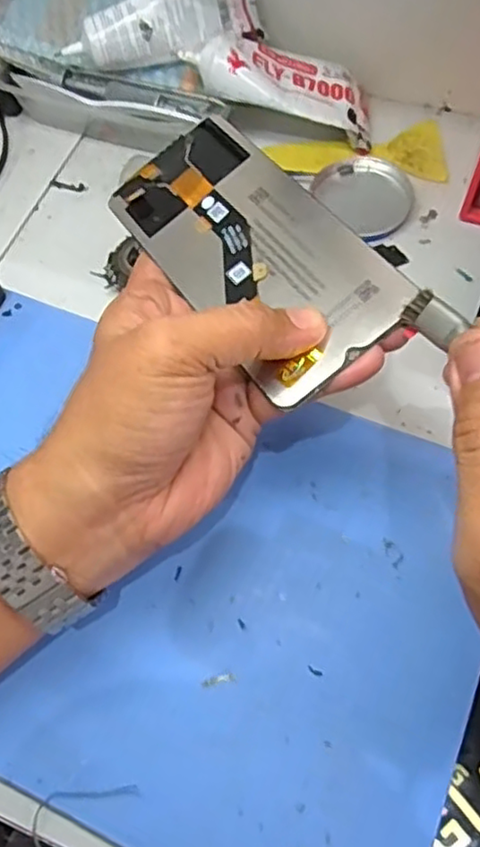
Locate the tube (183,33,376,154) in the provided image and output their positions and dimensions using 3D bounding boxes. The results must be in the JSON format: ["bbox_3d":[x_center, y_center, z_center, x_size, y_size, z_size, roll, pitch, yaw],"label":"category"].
[{"bbox_3d":[0.029,-0.219,0.424,0.122,0.023,0.056,8,62,-17],"label":"tube"}]

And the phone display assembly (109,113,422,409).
[{"bbox_3d":[0.002,-0.079,0.291,0.068,0.004,0.154,-39,60,1],"label":"phone display assembly"}]

